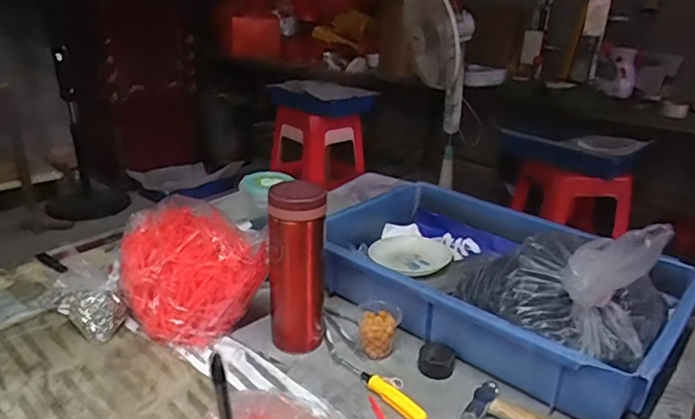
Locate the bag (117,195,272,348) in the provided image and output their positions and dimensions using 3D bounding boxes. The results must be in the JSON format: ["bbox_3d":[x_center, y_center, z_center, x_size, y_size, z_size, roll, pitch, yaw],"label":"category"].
[{"bbox_3d":[-0.189,0.068,0.620,0.139,0.109,0.168,-8,24,-28],"label":"bag"}]

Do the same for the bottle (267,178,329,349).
[{"bbox_3d":[-0.054,0.064,0.567,0.058,0.186,0.055,6,21,5],"label":"bottle"}]

